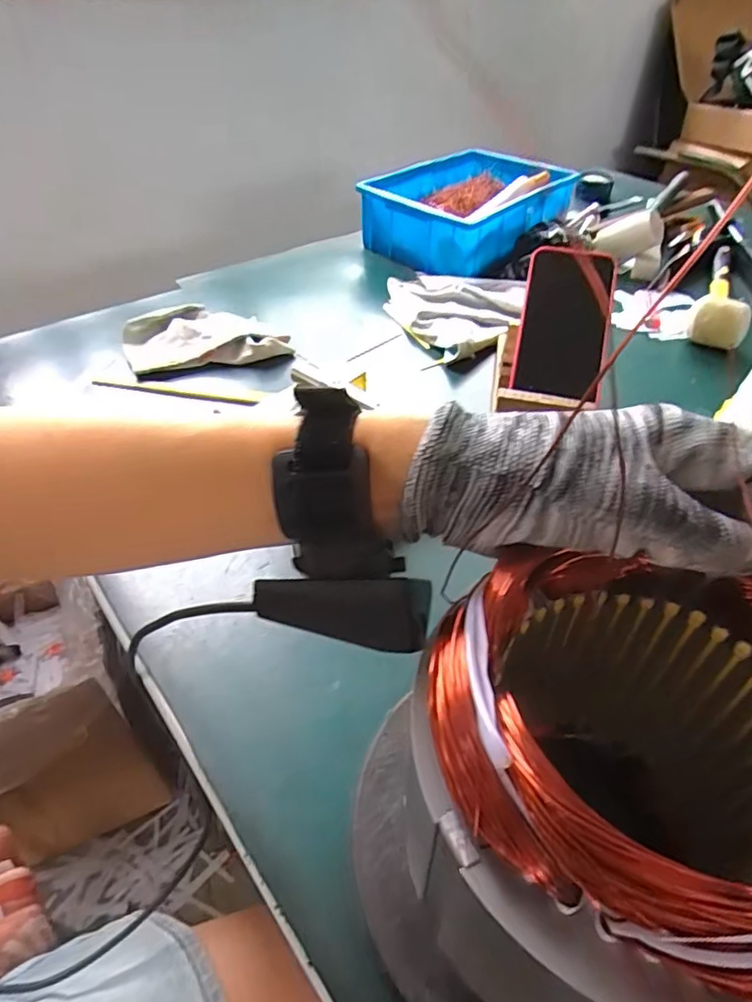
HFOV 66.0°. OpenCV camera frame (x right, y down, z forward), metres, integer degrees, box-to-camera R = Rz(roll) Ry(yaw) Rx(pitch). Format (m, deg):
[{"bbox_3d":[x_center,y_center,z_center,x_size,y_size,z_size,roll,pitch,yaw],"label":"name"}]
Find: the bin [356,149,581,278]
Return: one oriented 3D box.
[{"bbox_3d":[0.144,-0.446,0.883,0.223,0.083,0.308,30,51,27],"label":"bin"}]

